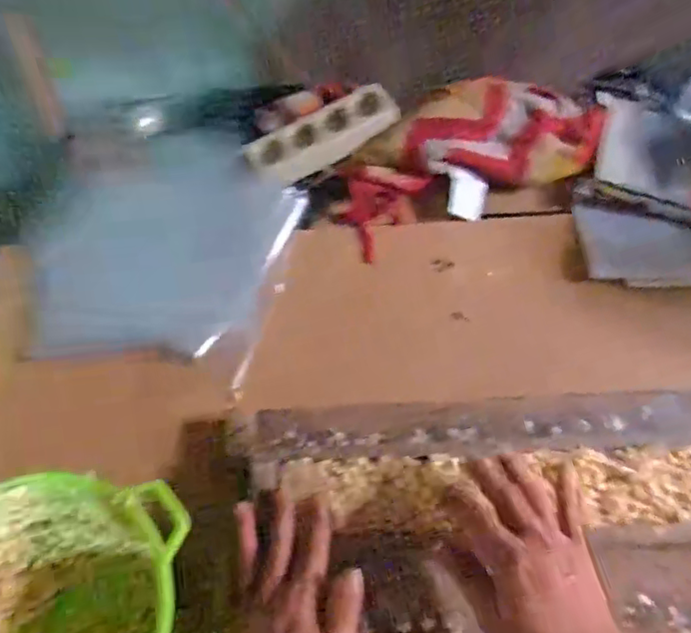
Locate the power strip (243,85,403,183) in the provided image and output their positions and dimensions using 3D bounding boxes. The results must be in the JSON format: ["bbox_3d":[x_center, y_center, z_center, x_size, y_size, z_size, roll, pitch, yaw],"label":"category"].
[{"bbox_3d":[-0.027,-0.216,0.710,0.184,0.027,0.066,-29,87,-6],"label":"power strip"}]

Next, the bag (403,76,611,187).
[{"bbox_3d":[0.192,-0.229,0.711,0.236,0.061,0.134,3,64,1],"label":"bag"}]

